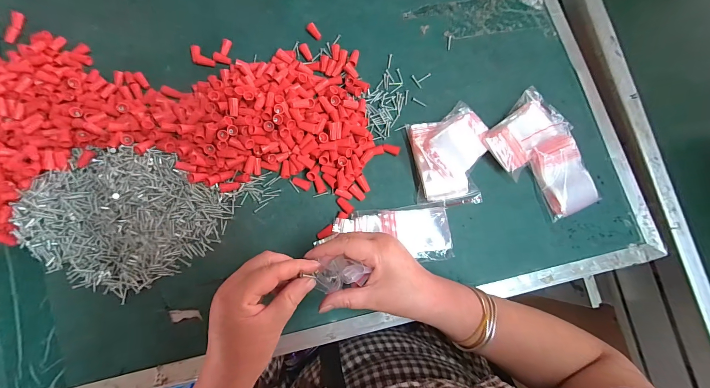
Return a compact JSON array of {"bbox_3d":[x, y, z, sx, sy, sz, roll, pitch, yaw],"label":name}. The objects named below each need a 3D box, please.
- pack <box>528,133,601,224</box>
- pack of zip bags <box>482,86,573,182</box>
[{"bbox_3d":[0.258,-0.023,0.372,0.059,0.028,0.092,-21,80,-5],"label":"pack"},{"bbox_3d":[0.218,-0.081,0.381,0.118,0.028,0.065,-44,82,-9],"label":"pack of zip bags"}]

